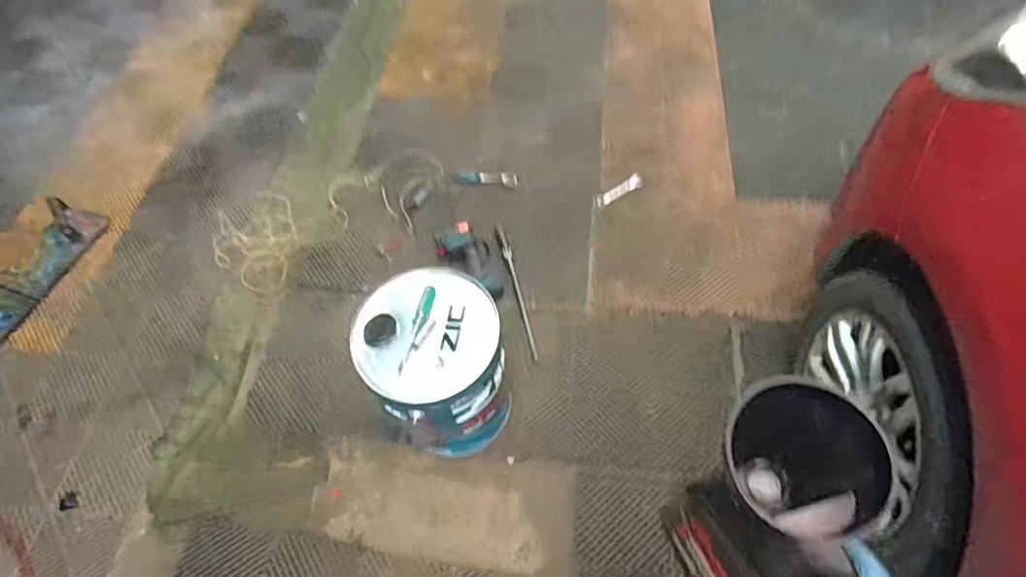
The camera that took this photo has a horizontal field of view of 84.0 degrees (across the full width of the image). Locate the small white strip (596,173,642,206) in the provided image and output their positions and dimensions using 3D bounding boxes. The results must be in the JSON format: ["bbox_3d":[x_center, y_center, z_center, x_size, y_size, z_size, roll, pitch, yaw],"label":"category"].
[{"bbox_3d":[0.331,-0.310,1.775,0.162,0.019,0.040,-28,62,-14],"label":"small white strip"}]

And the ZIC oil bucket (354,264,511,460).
[{"bbox_3d":[-0.162,0.189,1.277,0.287,0.407,0.275,-1,59,2],"label":"ZIC oil bucket"}]

